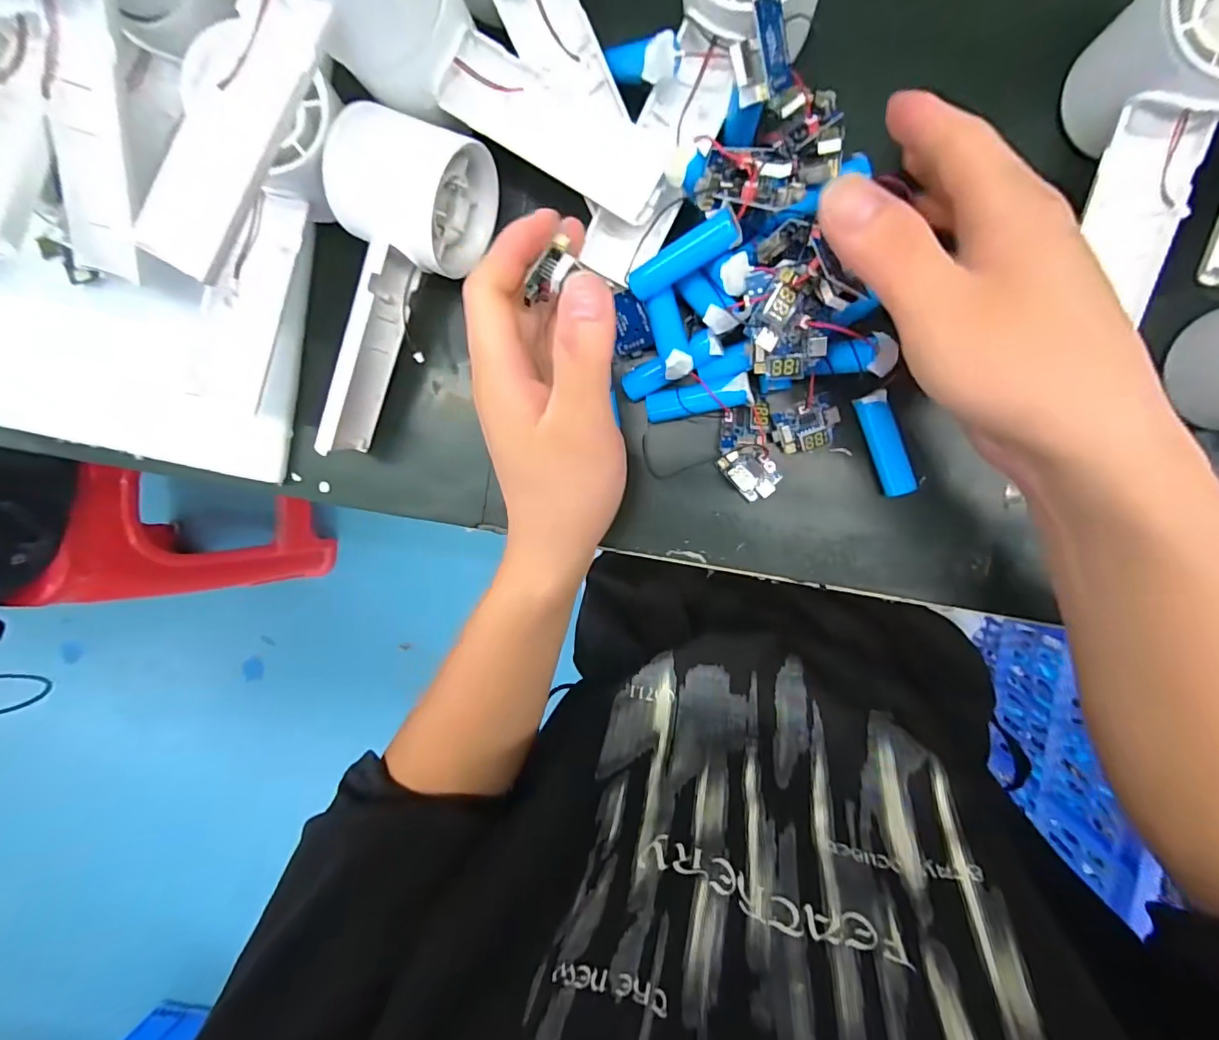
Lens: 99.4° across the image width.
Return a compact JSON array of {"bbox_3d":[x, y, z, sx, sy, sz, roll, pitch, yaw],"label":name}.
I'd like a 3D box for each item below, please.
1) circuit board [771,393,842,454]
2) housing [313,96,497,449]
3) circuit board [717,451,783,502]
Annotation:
[{"bbox_3d":[0.097,-0.046,0.253,0.032,0.013,0.022,-19,94,8],"label":"circuit board"},{"bbox_3d":[-0.109,-0.105,0.249,0.048,0.046,0.157,24,99,3],"label":"housing"},{"bbox_3d":[0.071,-0.024,0.261,0.022,0.008,0.030,-43,91,9],"label":"circuit board"}]

